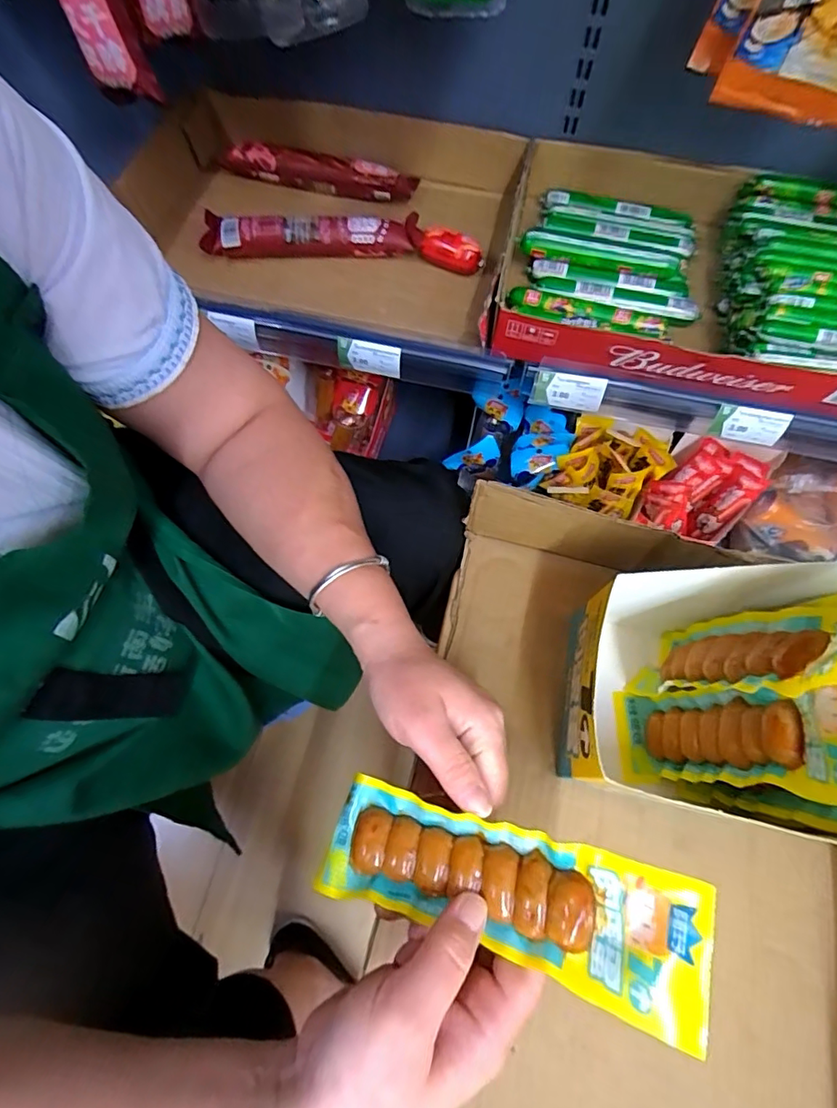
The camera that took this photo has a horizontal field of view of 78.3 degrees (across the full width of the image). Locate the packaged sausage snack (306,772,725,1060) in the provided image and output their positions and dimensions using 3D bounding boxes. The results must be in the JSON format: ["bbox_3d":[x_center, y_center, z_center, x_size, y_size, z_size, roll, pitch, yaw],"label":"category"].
[{"bbox_3d":[0.036,0.152,0.235,0.168,0.015,0.054,7,66,23],"label":"packaged sausage snack"}]

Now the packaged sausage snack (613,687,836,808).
[{"bbox_3d":[0.163,0.097,0.272,0.019,0.163,0.053,13,68,-8],"label":"packaged sausage snack"}]

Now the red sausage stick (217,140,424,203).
[{"bbox_3d":[-0.123,-0.463,0.624,0.234,0.037,0.024,12,68,4],"label":"red sausage stick"}]

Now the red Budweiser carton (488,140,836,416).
[{"bbox_3d":[0.302,-0.302,0.554,0.400,0.080,0.294,13,68,5],"label":"red Budweiser carton"}]

